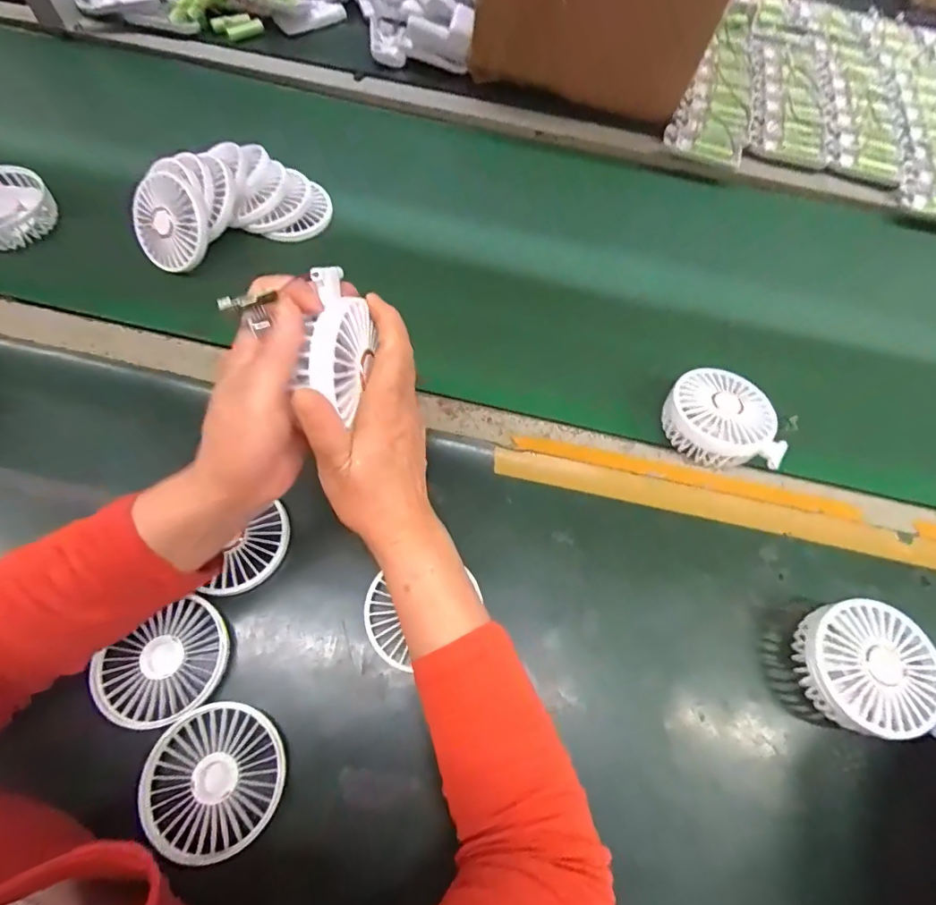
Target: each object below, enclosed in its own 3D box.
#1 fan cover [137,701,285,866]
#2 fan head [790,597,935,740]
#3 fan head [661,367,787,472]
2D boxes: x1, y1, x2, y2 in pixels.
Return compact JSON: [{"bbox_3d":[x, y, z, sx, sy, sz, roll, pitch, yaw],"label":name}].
[{"bbox_3d":[-0.169,0.217,0.343,0.088,0.008,0.086,-15,68,-9],"label":"fan cover"},{"bbox_3d":[0.289,0.158,0.381,0.083,0.045,0.089,1,66,-2],"label":"fan head"},{"bbox_3d":[0.223,-0.030,0.464,0.093,0.044,0.090,-3,66,-4],"label":"fan head"}]

